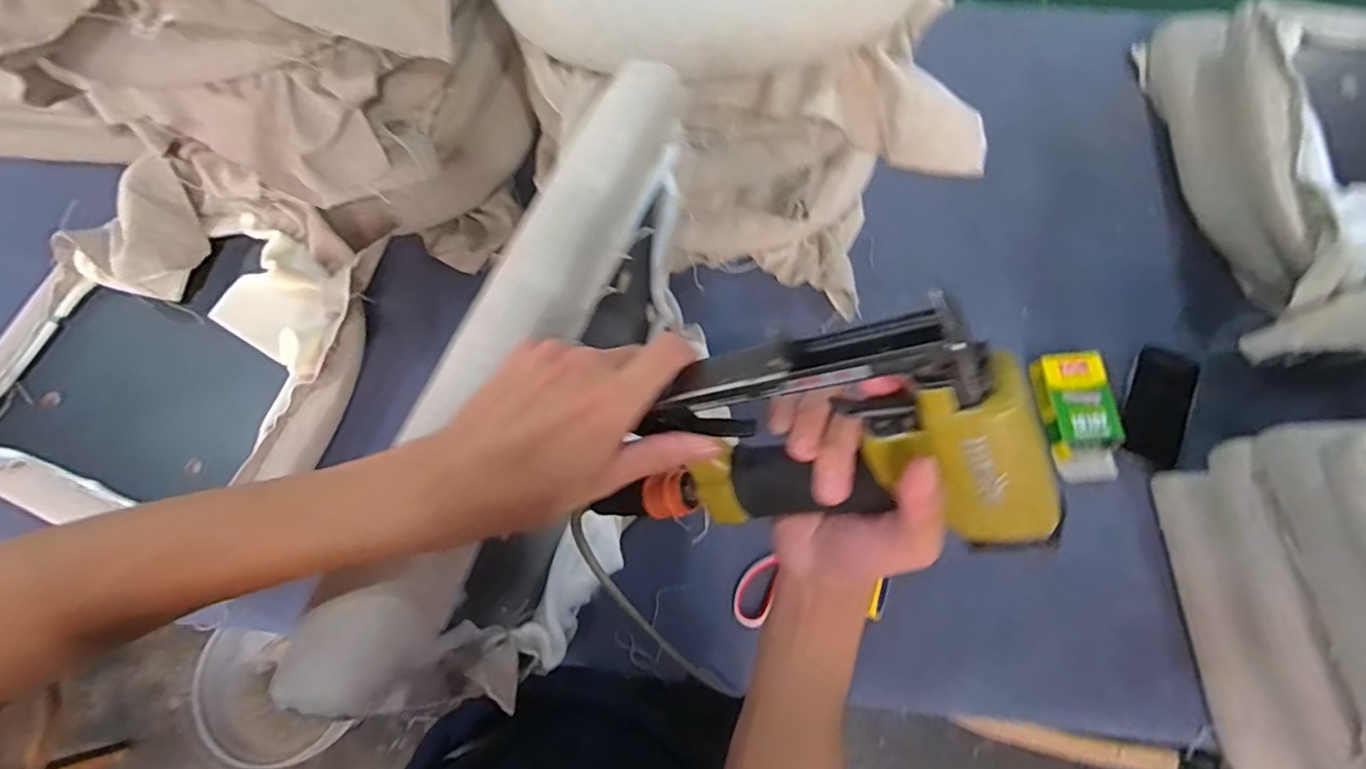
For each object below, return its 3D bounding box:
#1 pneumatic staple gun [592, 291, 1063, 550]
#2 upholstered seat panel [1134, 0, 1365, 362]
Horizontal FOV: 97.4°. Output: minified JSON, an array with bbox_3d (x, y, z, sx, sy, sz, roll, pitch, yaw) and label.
[{"bbox_3d":[0.045,0.030,0.315,0.246,0.135,0.048,-10,33,34],"label":"pneumatic staple gun"},{"bbox_3d":[0.921,-0.266,0.773,0.461,0.163,0.564,3,74,3],"label":"upholstered seat panel"}]

